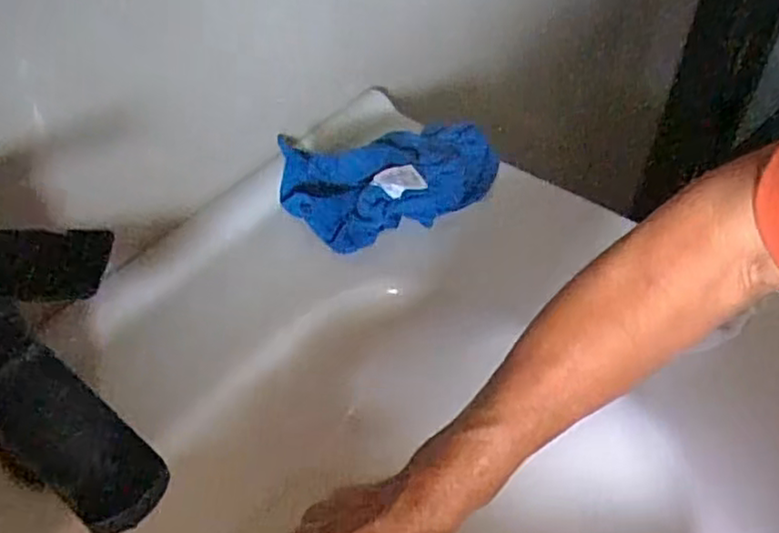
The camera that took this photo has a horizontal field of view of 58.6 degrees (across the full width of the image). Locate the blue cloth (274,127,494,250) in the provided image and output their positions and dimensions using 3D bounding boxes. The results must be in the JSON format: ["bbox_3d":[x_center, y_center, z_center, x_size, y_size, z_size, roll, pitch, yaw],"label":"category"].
[{"bbox_3d":[0.005,-0.076,0.574,0.181,0.043,0.113,-10,48,-8],"label":"blue cloth"}]

